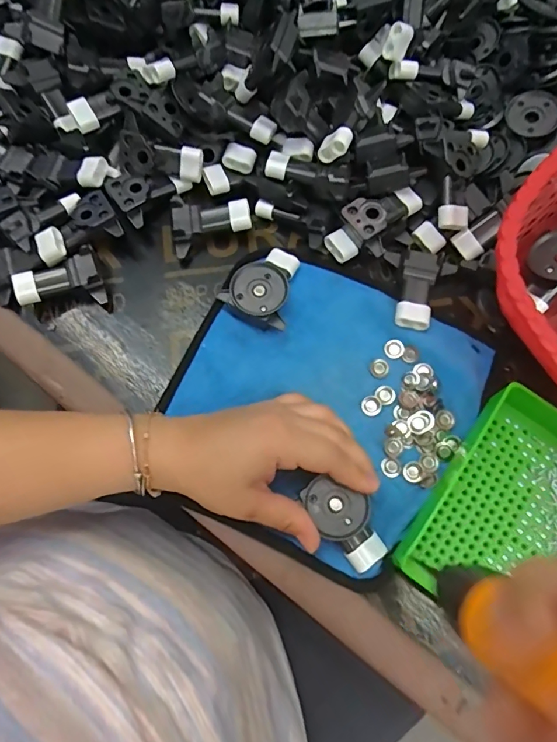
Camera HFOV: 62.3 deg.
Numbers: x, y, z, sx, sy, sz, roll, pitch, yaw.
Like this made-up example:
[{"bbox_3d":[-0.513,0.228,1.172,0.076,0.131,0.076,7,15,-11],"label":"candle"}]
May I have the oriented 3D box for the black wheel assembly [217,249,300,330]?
[{"bbox_3d":[-0.006,-0.067,0.355,0.051,0.023,0.062,32,77,9],"label":"black wheel assembly"}]

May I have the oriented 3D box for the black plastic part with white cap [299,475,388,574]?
[{"bbox_3d":[0.044,0.097,0.302,0.034,0.013,0.066,-40,93,-7],"label":"black plastic part with white cap"}]

